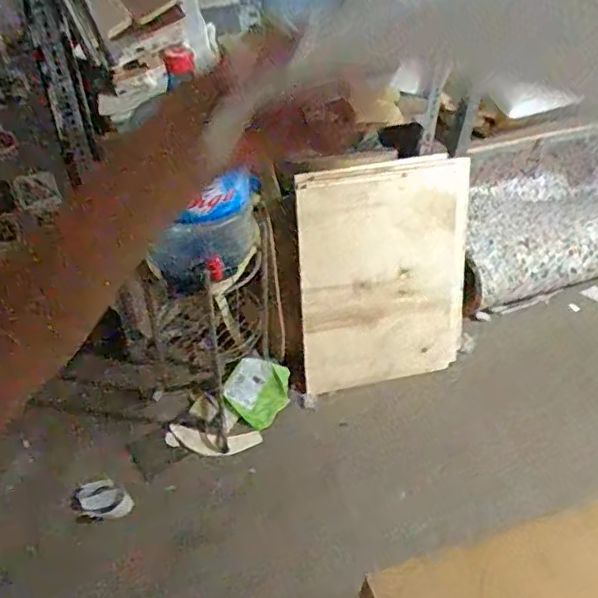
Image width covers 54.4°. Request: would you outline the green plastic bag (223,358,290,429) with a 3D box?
[{"bbox_3d":[-0.120,0.276,1.749,0.184,0.189,0.034,35,0,-12],"label":"green plastic bag"}]

